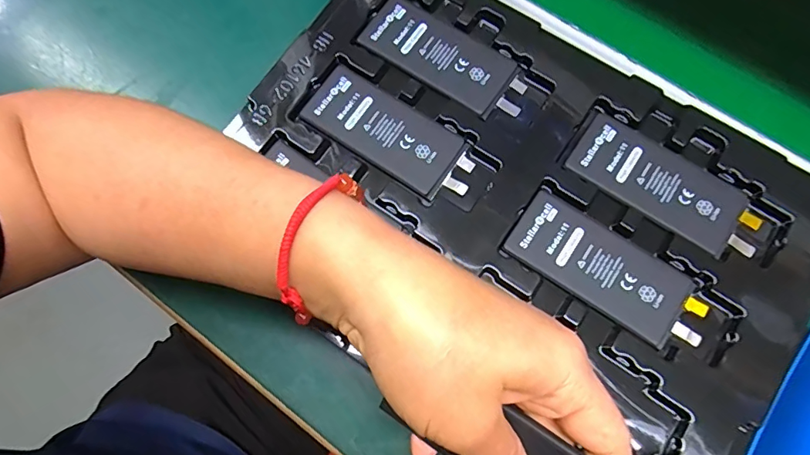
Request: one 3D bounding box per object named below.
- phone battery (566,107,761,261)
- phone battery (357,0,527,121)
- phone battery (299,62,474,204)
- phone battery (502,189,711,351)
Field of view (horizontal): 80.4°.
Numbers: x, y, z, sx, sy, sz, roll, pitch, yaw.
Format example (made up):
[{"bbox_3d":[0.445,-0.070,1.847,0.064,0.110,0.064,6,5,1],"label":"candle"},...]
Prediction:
[{"bbox_3d":[0.149,-0.024,0.275,0.107,0.004,0.044,33,79,9],"label":"phone battery"},{"bbox_3d":[0.025,-0.106,0.301,0.106,0.004,0.043,34,79,9],"label":"phone battery"},{"bbox_3d":[-0.010,-0.056,0.289,0.105,0.004,0.044,34,79,9],"label":"phone battery"},{"bbox_3d":[0.111,0.023,0.264,0.107,0.004,0.043,33,79,9],"label":"phone battery"}]

